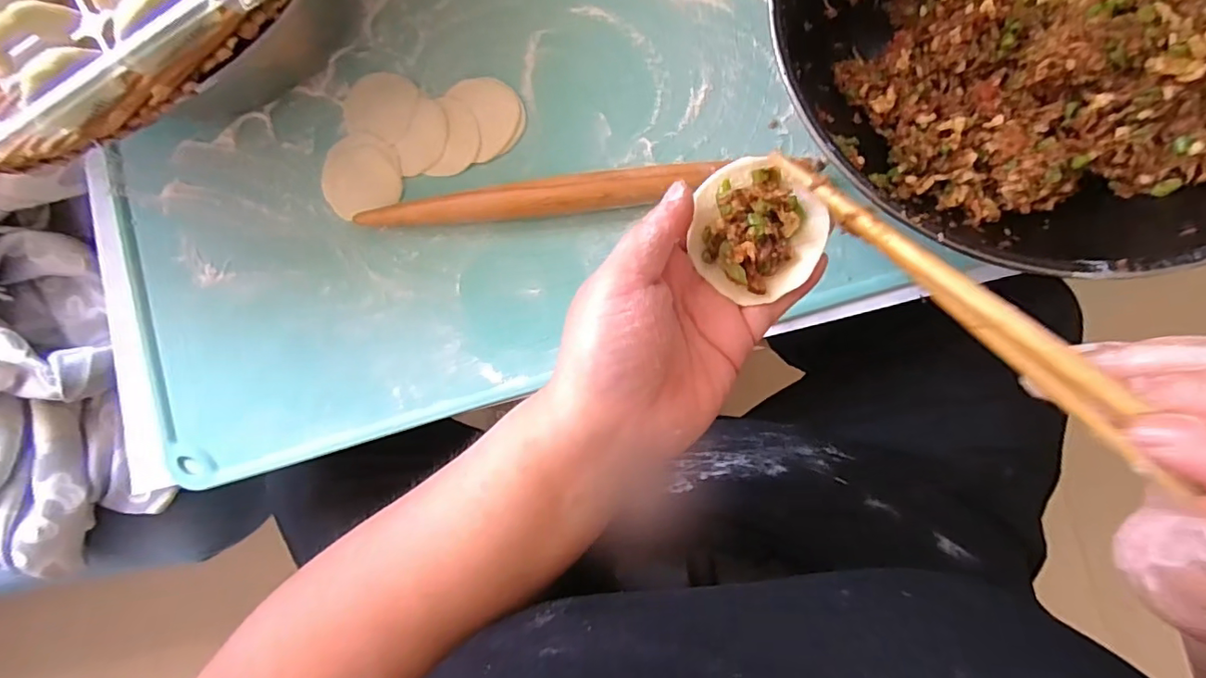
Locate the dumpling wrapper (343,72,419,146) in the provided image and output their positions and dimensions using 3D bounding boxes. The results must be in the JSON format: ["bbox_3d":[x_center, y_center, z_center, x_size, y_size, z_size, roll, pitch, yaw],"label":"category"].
[{"bbox_3d":[-0.170,-0.179,0.409,0.060,0.004,0.051,21,88,6],"label":"dumpling wrapper"}]

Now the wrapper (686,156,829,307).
[{"bbox_3d":[0.064,-0.046,0.230,0.055,0.022,0.050,0,86,5],"label":"wrapper"}]

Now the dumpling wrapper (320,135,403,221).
[{"bbox_3d":[-0.183,-0.125,0.408,0.061,0.007,0.064,-1,83,11],"label":"dumpling wrapper"}]

